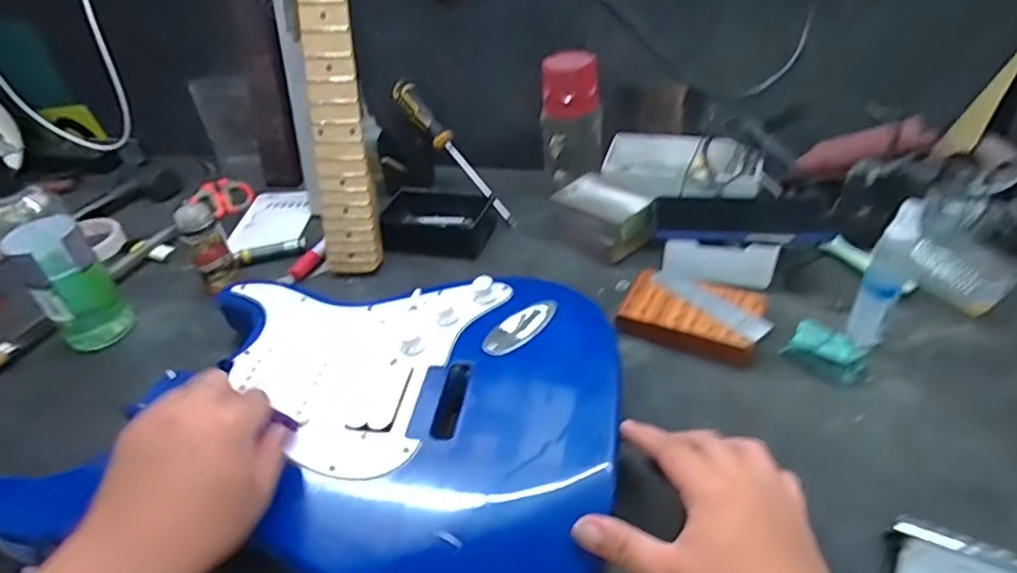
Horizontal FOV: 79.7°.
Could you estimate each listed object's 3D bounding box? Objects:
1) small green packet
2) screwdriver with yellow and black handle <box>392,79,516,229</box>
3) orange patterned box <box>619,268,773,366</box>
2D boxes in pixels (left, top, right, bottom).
[{"bbox_3d":[0.273,0.055,0.522,0.057,0.022,0.034,28,51,36],"label":"small green packet"},{"bbox_3d":[-0.068,-0.167,0.764,0.035,0.028,0.242,-31,73,-27],"label":"screwdriver with yellow and black handle"},{"bbox_3d":[0.172,0.026,0.573,0.121,0.025,0.073,14,43,24],"label":"orange patterned box"}]

